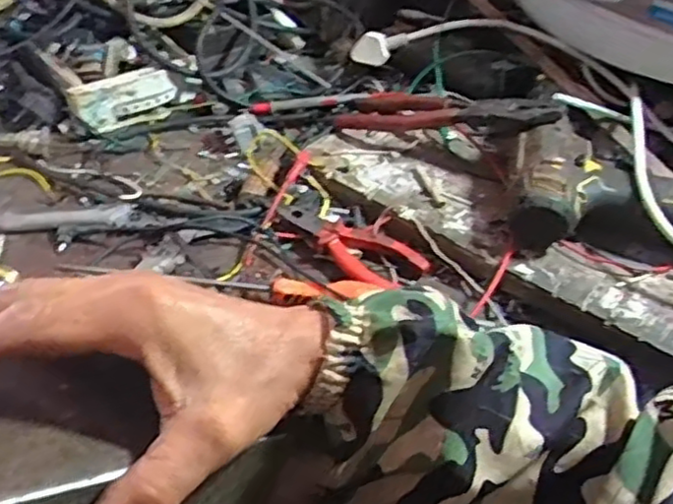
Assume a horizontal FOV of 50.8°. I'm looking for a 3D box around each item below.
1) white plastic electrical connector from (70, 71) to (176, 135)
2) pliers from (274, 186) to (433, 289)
[{"bbox_3d":[-0.199,-0.143,0.669,0.096,0.041,0.020,-15,47,-21],"label":"white plastic electrical connector"},{"bbox_3d":[0.010,-0.013,0.574,0.063,0.021,0.124,-28,52,-30],"label":"pliers"}]

